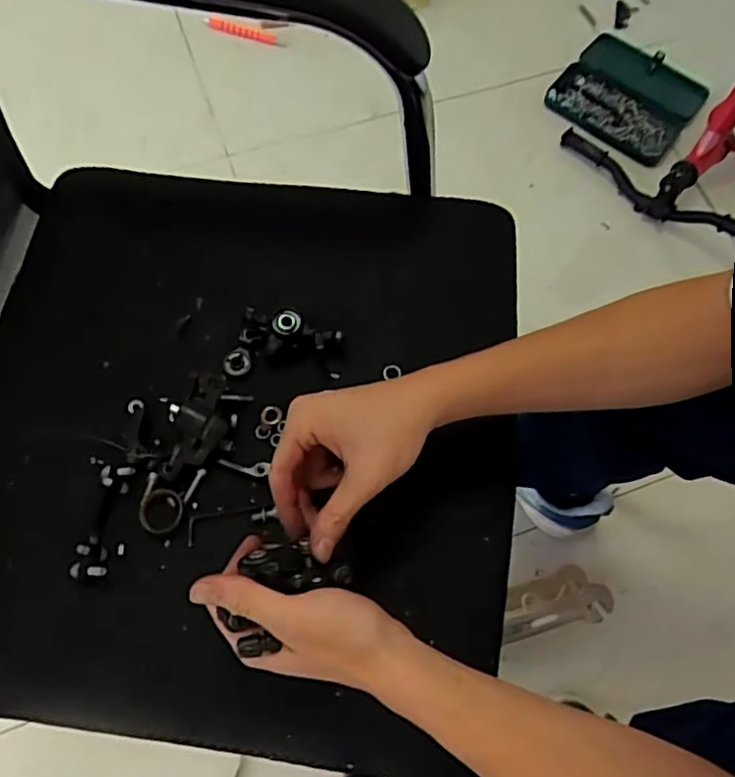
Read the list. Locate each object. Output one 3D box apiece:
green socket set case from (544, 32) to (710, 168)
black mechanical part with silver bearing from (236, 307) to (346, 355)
[{"bbox_3d":[0.497,-0.559,1.225,0.242,0.031,0.255,36,72,11],"label":"green socket set case"},{"bbox_3d":[-0.066,-0.044,0.516,0.084,0.028,0.033,9,68,14],"label":"black mechanical part with silver bearing"}]

